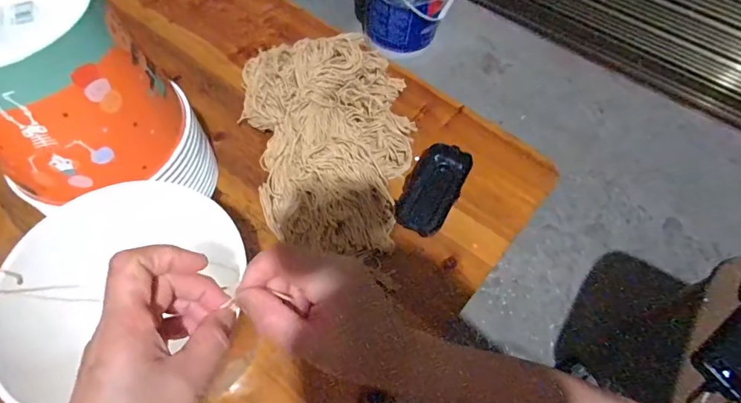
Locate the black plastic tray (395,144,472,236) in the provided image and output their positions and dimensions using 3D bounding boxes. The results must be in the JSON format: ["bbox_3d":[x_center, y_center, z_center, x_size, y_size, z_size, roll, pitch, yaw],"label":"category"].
[{"bbox_3d":[0.068,-0.016,0.466,0.059,0.021,0.102,27,64,13],"label":"black plastic tray"}]

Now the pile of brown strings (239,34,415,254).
[{"bbox_3d":[-0.049,-0.089,0.483,0.185,0.059,0.303,-6,62,-4],"label":"pile of brown strings"}]

